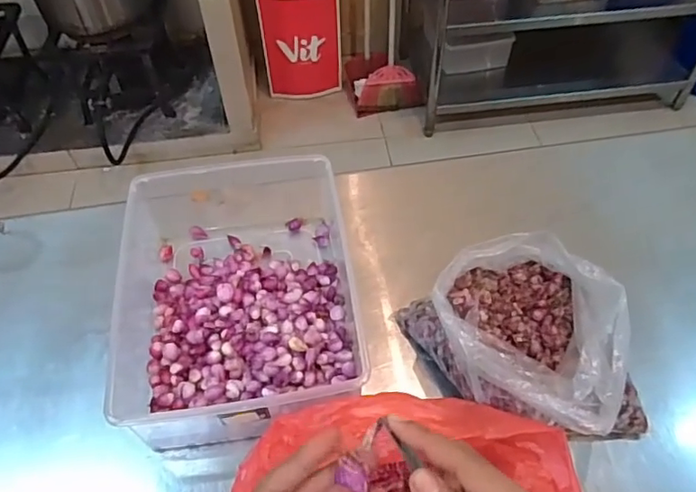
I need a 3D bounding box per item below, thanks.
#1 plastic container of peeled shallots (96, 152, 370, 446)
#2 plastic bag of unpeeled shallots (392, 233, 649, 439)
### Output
[{"bbox_3d":[-0.149,0.050,0.751,0.292,0.116,0.390,-8,53,-4],"label":"plastic container of peeled shallots"},{"bbox_3d":[0.209,0.125,0.669,0.212,0.156,0.238,-16,54,-10],"label":"plastic bag of unpeeled shallots"}]

